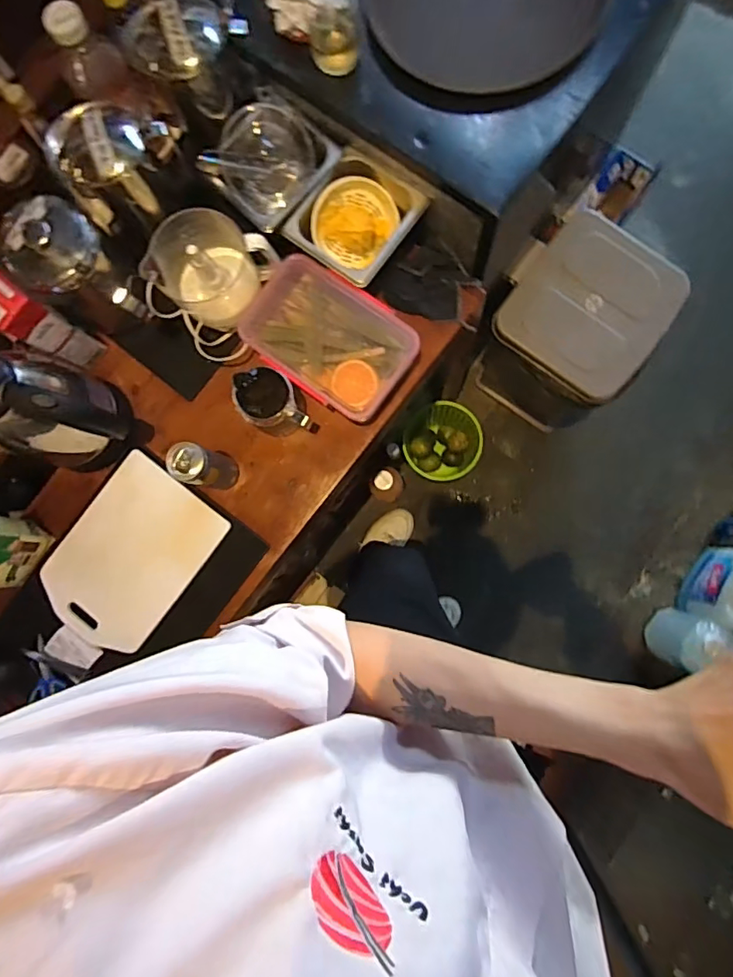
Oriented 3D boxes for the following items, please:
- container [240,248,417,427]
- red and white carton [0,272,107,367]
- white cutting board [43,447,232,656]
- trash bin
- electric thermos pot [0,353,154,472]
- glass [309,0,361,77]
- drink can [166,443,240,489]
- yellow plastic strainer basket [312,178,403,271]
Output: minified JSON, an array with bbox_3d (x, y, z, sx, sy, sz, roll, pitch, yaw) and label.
[{"bbox_3d":[-0.066,-0.237,0.824,0.264,0.091,0.172,39,89,7],"label":"container"},{"bbox_3d":[-0.515,-0.260,0.814,0.101,0.191,0.062,38,89,7],"label":"red and white carton"},{"bbox_3d":[-0.393,0.112,0.868,0.212,0.013,0.289,37,89,3],"label":"white cutting board"},{"bbox_3d":[0.478,-0.346,1.288,0.321,0.443,0.392,36,88,7],"label":"trash bin"},{"bbox_3d":[-0.457,-0.105,0.787,0.144,0.235,0.147,-1,84,5],"label":"electric thermos pot"},{"bbox_3d":[-0.042,-0.651,0.739,0.063,0.075,0.073,12,86,6],"label":"glass"},{"bbox_3d":[-0.246,-0.032,0.799,0.060,0.146,0.058,-1,84,5],"label":"drink can"},{"bbox_3d":[-0.020,-0.432,0.845,0.105,0.081,0.126,39,89,8],"label":"yellow plastic strainer basket"}]

